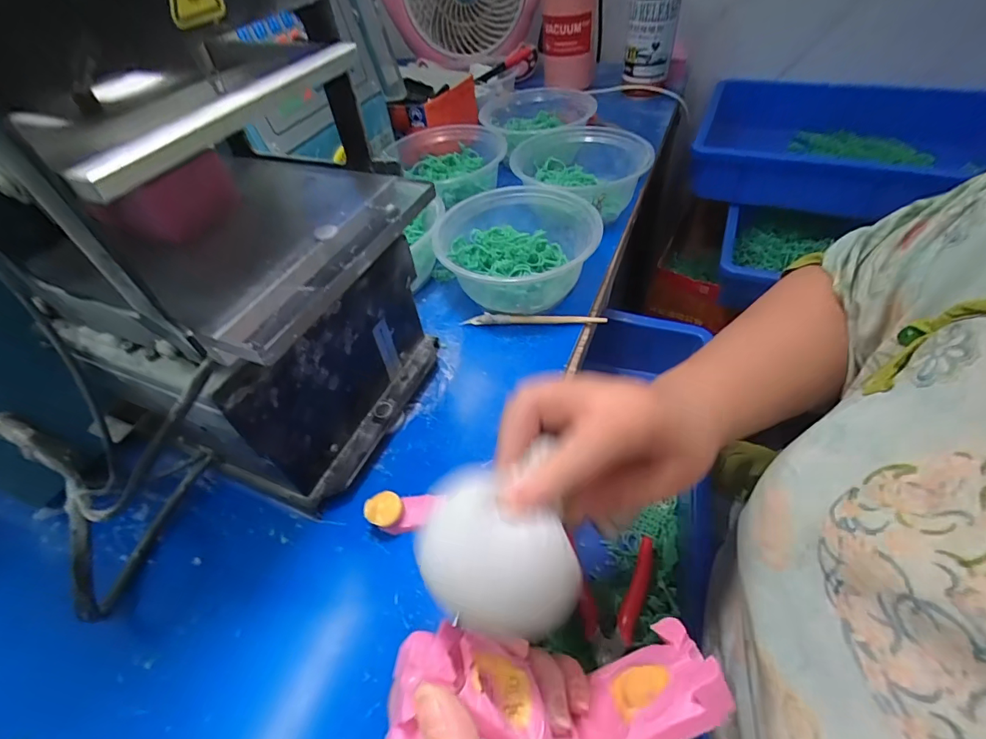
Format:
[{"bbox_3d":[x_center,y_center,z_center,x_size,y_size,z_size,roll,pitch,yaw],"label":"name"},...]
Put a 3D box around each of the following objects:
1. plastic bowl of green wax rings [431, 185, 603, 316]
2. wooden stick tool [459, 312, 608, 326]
[{"bbox_3d":[0.021,-0.098,0.396,0.130,0.064,0.128,2,49,8],"label":"plastic bowl of green wax rings"},{"bbox_3d":[0.034,-0.042,0.379,0.119,0.010,0.008,0,49,7],"label":"wooden stick tool"}]

